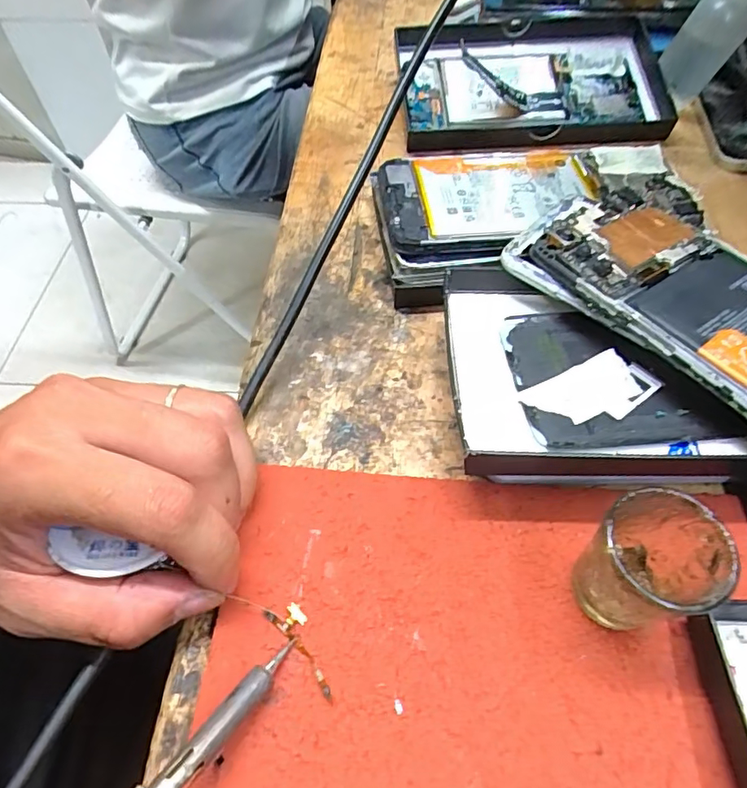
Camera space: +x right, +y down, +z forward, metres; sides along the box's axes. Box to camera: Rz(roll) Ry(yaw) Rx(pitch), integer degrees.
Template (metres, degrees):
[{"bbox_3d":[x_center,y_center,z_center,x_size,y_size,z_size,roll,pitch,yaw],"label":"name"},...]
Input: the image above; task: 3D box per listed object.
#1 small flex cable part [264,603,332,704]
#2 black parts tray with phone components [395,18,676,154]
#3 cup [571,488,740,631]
[{"bbox_3d":[-0.023,0.085,0.182,0.011,0.004,0.035,-37,63,-21],"label":"small flex cable part"},{"bbox_3d":[0.108,-0.203,0.358,0.183,0.031,0.113,-11,56,-6],"label":"black parts tray with phone components"},{"bbox_3d":[0.086,0.056,0.173,0.036,0.048,0.033,-1,56,1],"label":"cup"}]

